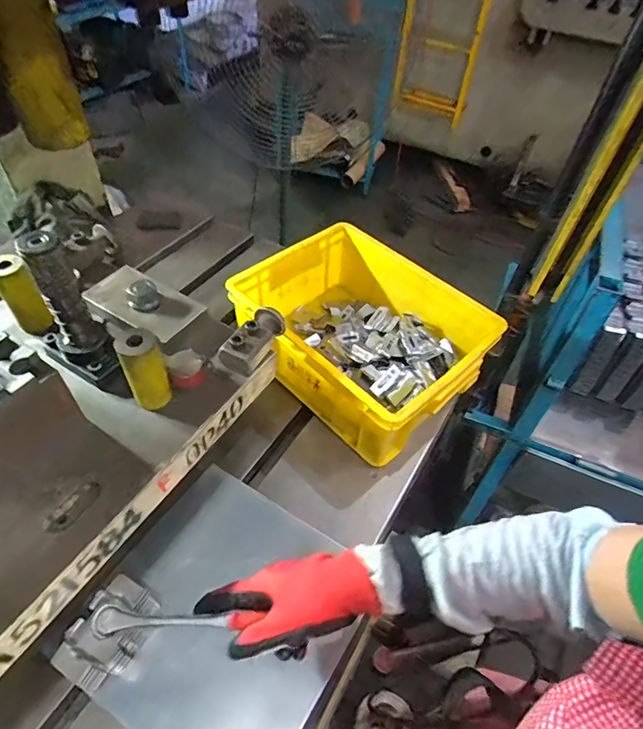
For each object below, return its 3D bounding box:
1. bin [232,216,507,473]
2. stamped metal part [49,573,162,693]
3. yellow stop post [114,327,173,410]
[{"bbox_3d":[0.064,-0.050,0.722,0.265,0.133,0.342,-36,60,-29],"label":"bin"},{"bbox_3d":[-0.211,0.267,0.467,0.059,0.045,0.091,24,52,17],"label":"stamped metal part"},{"bbox_3d":[-0.192,0.004,0.510,0.040,0.100,0.033,-16,52,-17],"label":"yellow stop post"}]

